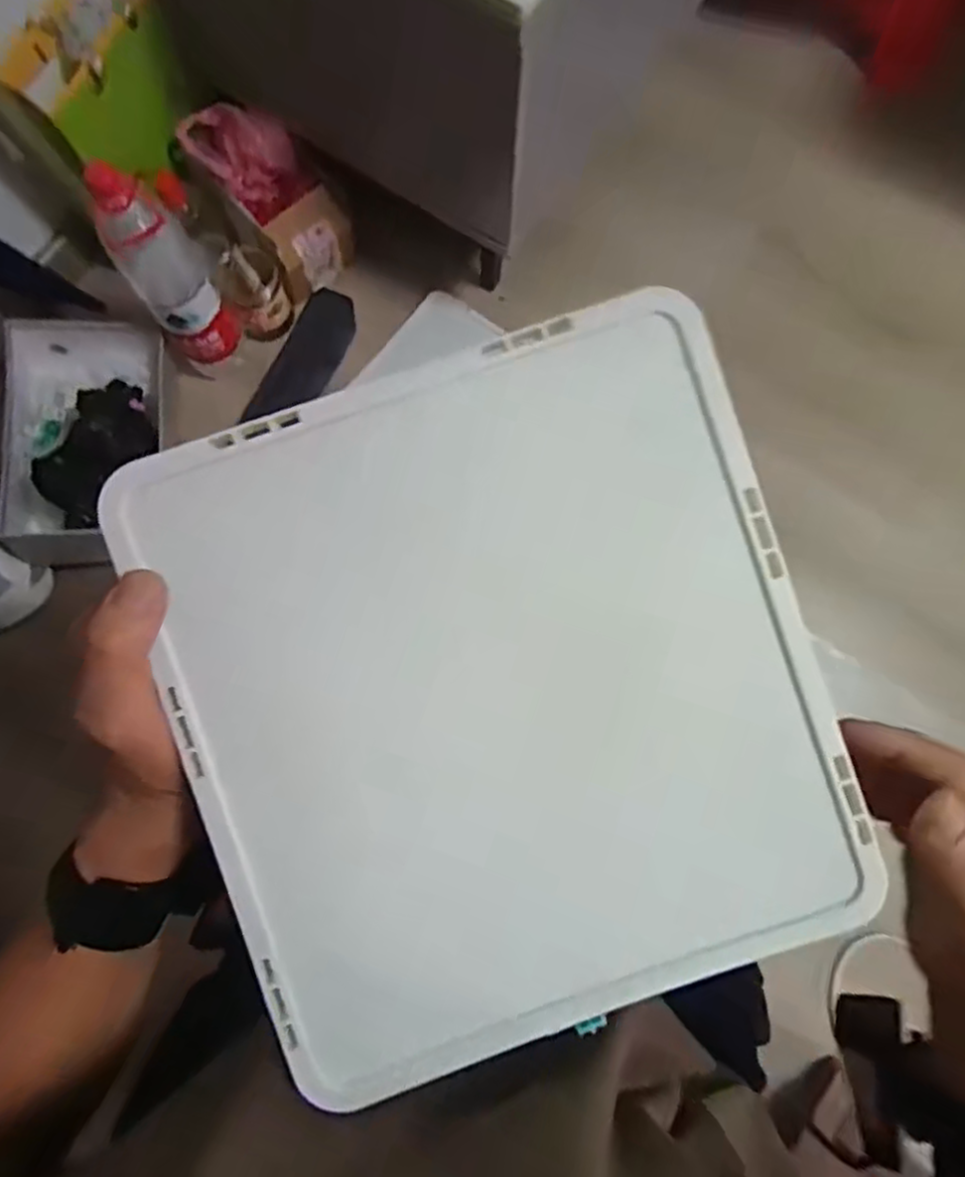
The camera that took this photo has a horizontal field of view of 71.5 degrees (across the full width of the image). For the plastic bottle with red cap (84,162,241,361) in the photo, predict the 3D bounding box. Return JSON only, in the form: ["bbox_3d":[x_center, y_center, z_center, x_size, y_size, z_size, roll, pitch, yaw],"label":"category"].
[{"bbox_3d":[-0.362,-0.362,0.774,0.071,0.265,0.088,12,79,1],"label":"plastic bottle with red cap"}]

